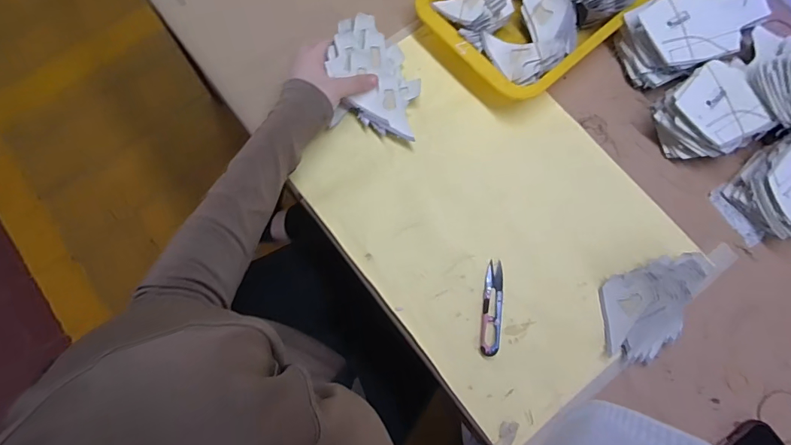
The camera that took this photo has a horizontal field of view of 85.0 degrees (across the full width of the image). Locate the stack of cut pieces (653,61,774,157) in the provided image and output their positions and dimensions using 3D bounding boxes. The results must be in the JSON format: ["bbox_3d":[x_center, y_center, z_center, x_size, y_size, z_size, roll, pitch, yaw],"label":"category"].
[{"bbox_3d":[0.362,-0.125,0.503,0.109,0.053,0.098,-32,77,-8],"label":"stack of cut pieces"}]

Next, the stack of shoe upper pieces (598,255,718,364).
[{"bbox_3d":[0.264,0.085,0.446,0.080,0.041,0.116,13,75,2],"label":"stack of shoe upper pieces"}]

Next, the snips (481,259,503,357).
[{"bbox_3d":[0.105,0.091,0.465,0.020,0.014,0.099,8,75,1],"label":"snips"}]

